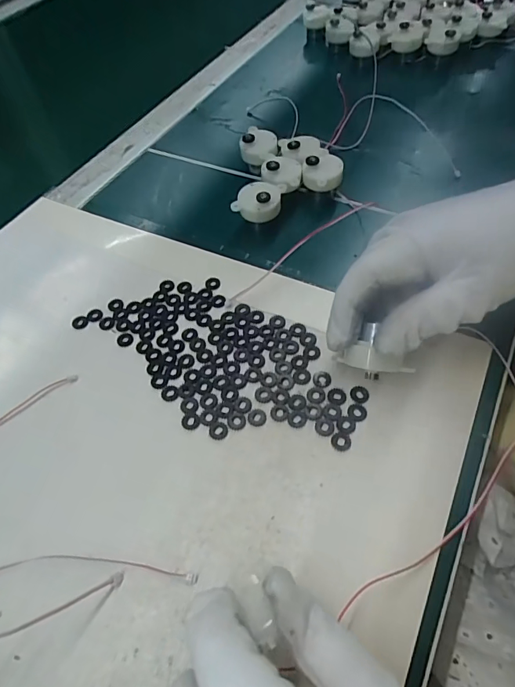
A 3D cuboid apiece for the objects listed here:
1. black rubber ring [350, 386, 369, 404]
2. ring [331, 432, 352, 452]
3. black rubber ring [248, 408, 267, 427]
[{"bbox_3d":[0.059,0.029,0.250,0.011,0.004,0.011,-2,55,3],"label":"black rubber ring"},{"bbox_3d":[0.046,0.053,0.235,0.011,0.004,0.010,-2,55,3],"label":"ring"},{"bbox_3d":[0.000,0.042,0.248,0.010,0.004,0.011,-2,55,3],"label":"black rubber ring"}]

